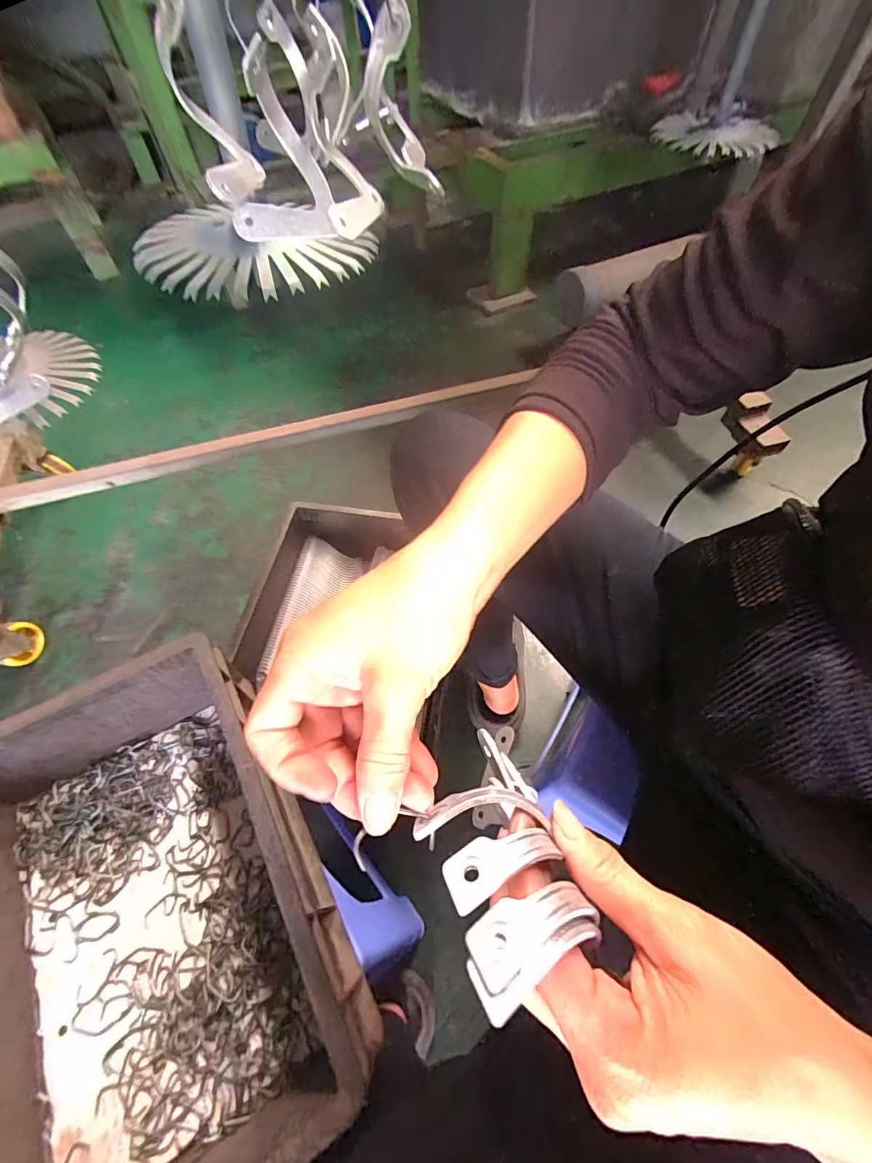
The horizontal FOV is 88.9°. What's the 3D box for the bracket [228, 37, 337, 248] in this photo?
[{"bbox_3d":[-0.109,-0.283,0.292,0.067,0.091,0.053,-11,59,-5],"label":"bracket"}]

